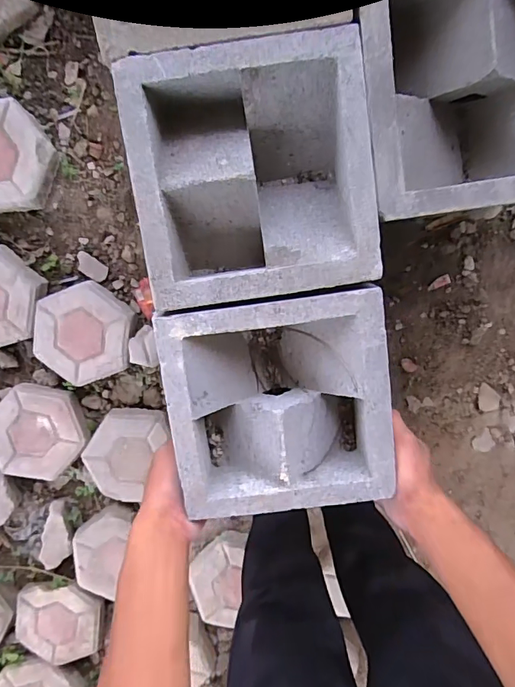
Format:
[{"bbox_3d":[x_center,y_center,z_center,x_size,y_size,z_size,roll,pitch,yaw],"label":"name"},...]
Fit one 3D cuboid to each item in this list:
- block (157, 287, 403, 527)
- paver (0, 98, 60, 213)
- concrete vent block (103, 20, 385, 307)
[{"bbox_3d":[0.020,0.057,0.436,0.196,0.064,0.196,-7,96,0],"label":"block"},{"bbox_3d":[-0.513,-0.367,0.911,0.212,0.052,0.204,-8,96,0],"label":"paver"},{"bbox_3d":[-0.004,-0.140,0.400,0.192,0.072,0.196,-8,99,2],"label":"concrete vent block"}]

